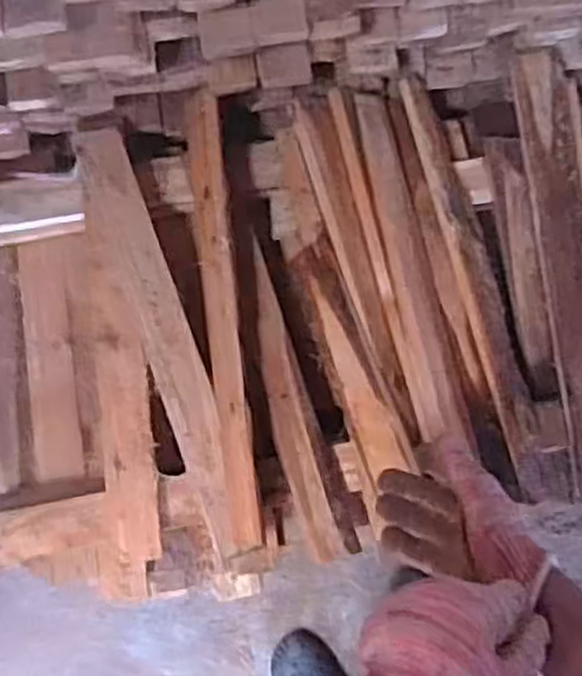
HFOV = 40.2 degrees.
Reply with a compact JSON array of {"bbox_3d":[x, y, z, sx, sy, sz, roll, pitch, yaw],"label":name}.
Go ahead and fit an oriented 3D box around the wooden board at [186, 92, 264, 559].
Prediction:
[{"bbox_3d":[-0.077,-0.031,0.860,0.045,0.042,0.510,-6,81,-2],"label":"wooden board"}]

